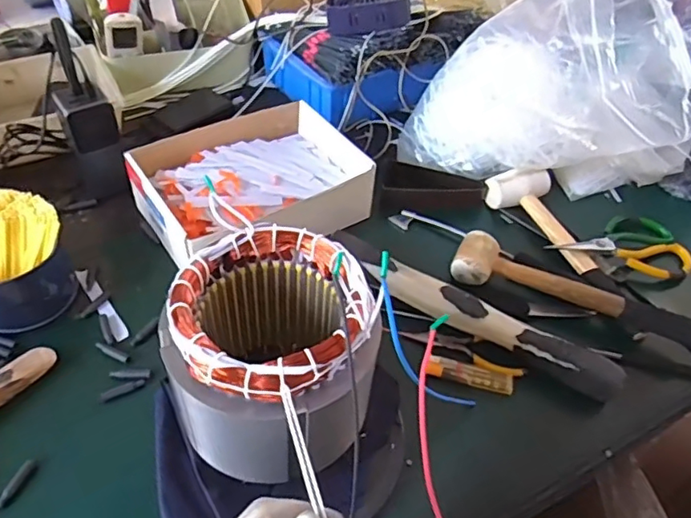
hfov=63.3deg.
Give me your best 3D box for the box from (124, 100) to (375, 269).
[{"bbox_3d":[-0.109,-0.097,0.676,0.255,0.060,0.194,-24,54,-25],"label":"box"}]

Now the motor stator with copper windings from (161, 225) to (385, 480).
[{"bbox_3d":[-0.055,0.078,0.425,0.131,0.147,0.139,3,47,-3],"label":"motor stator with copper windings"}]

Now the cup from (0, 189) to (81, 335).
[{"bbox_3d":[-0.328,-0.003,0.543,0.104,0.089,0.102,-27,55,-27],"label":"cup"}]

